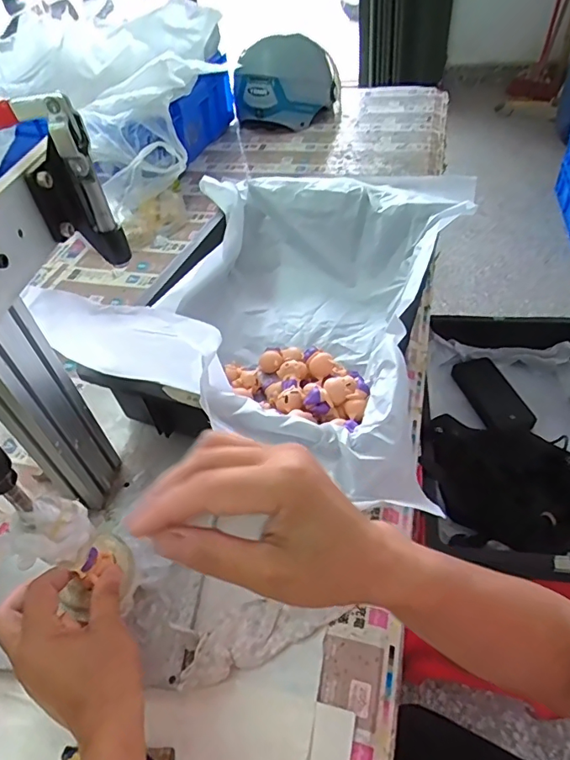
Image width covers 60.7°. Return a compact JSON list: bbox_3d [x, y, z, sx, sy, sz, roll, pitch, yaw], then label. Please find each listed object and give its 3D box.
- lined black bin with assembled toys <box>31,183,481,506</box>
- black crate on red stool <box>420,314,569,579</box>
[{"bbox_3d":[0.024,-0.104,0.570,0.332,0.181,0.483,14,48,17],"label":"lined black bin with assembled toys"},{"bbox_3d":[0.357,0.081,0.728,0.298,0.100,0.430,4,46,8],"label":"black crate on red stool"}]

